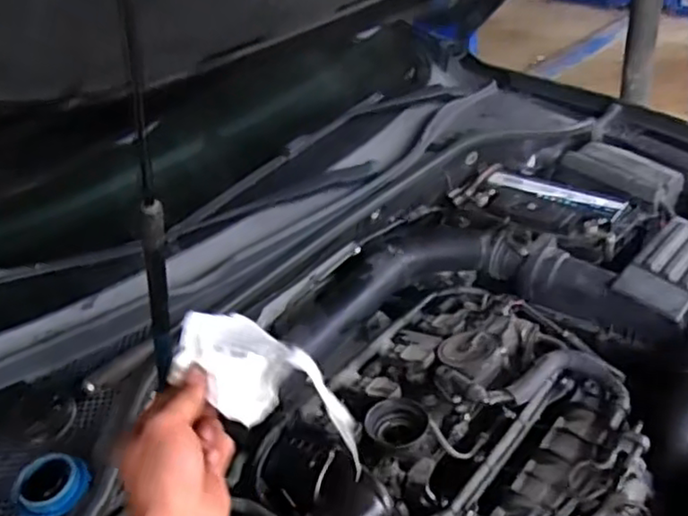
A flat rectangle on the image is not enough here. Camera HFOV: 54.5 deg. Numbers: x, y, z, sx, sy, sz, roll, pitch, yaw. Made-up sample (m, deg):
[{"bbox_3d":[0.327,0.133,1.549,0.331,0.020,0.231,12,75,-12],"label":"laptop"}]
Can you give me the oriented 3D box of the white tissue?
[{"bbox_3d":[-0.056,0.085,0.485,0.177,0.036,0.075,29,47,30],"label":"white tissue"}]

